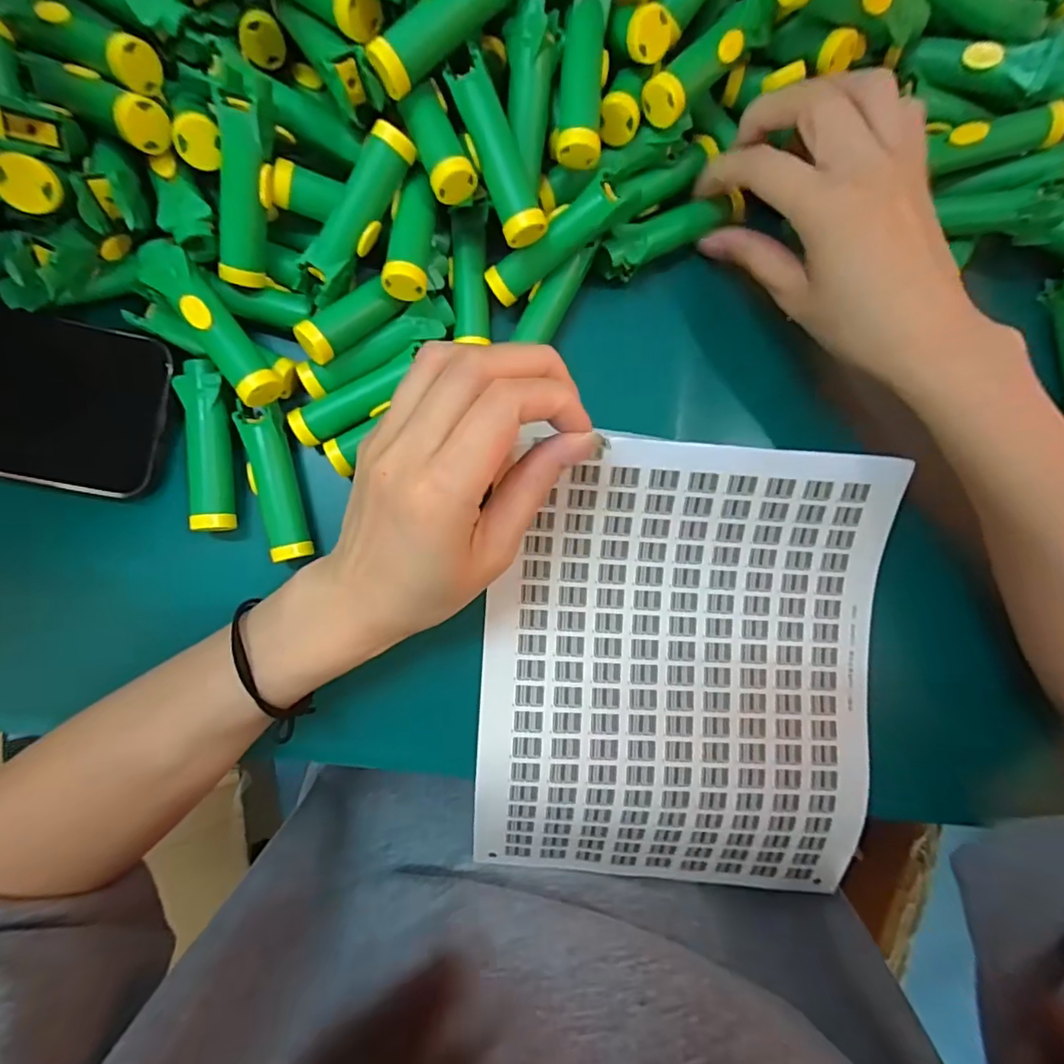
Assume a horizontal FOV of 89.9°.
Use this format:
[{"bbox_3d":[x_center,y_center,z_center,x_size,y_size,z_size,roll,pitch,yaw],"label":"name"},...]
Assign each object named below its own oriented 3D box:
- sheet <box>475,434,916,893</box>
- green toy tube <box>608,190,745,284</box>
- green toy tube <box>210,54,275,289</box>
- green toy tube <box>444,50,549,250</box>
[{"bbox_3d":[0.077,0.076,0.279,0.200,0.054,0.229,3,87,-5],"label":"sheet"},{"bbox_3d":[0.073,-0.155,0.275,0.077,0.018,0.017,-25,89,-7],"label":"green toy tube"},{"bbox_3d":[-0.124,-0.150,0.231,0.019,0.014,0.080,17,121,-4],"label":"green toy tube"},{"bbox_3d":[-0.014,-0.165,0.233,0.021,0.022,0.069,-23,89,-6],"label":"green toy tube"}]

